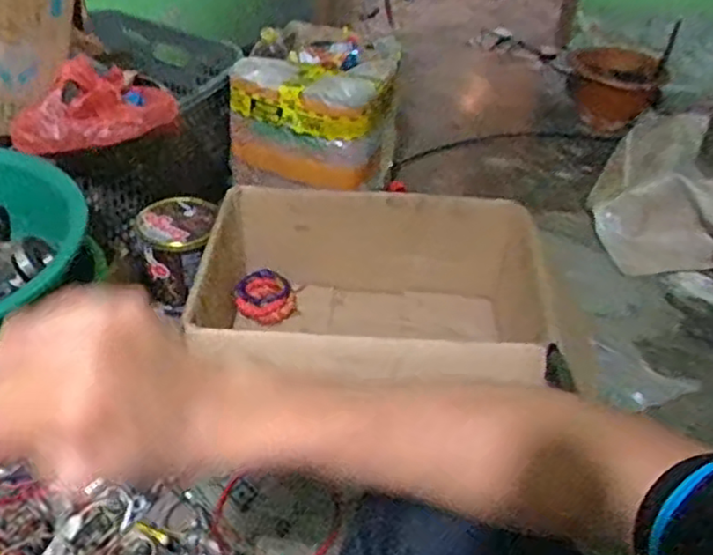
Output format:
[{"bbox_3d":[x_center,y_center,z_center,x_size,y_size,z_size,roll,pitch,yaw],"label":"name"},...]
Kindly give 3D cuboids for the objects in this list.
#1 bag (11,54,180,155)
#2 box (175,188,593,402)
[{"bbox_3d":[-0.390,-0.260,1.019,0.224,0.077,0.189,-12,42,-18],"label":"bag"},{"bbox_3d":[0.070,0.079,1.076,0.616,0.228,0.412,4,40,1],"label":"box"}]

